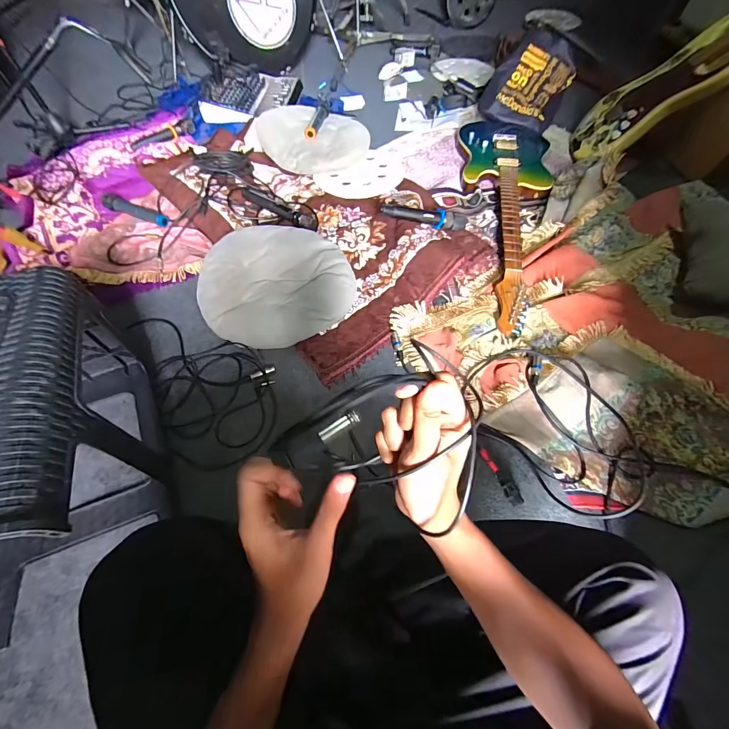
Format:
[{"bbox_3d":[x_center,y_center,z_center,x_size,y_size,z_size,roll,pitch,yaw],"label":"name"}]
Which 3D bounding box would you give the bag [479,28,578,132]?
[{"bbox_3d":[0.566,-0.972,1.132,0.266,0.222,0.141,21,64,11],"label":"bag"}]

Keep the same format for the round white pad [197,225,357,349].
[{"bbox_3d":[-0.213,-0.188,0.793,0.356,0.093,0.300,7,62,4],"label":"round white pad"}]

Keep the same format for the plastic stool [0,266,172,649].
[{"bbox_3d":[-0.551,0.107,0.486,0.372,0.341,0.467,-26,65,-13],"label":"plastic stool"}]

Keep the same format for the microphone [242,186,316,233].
[{"bbox_3d":[-0.257,-0.459,0.960,0.259,0.044,0.049,26,65,13],"label":"microphone"}]

